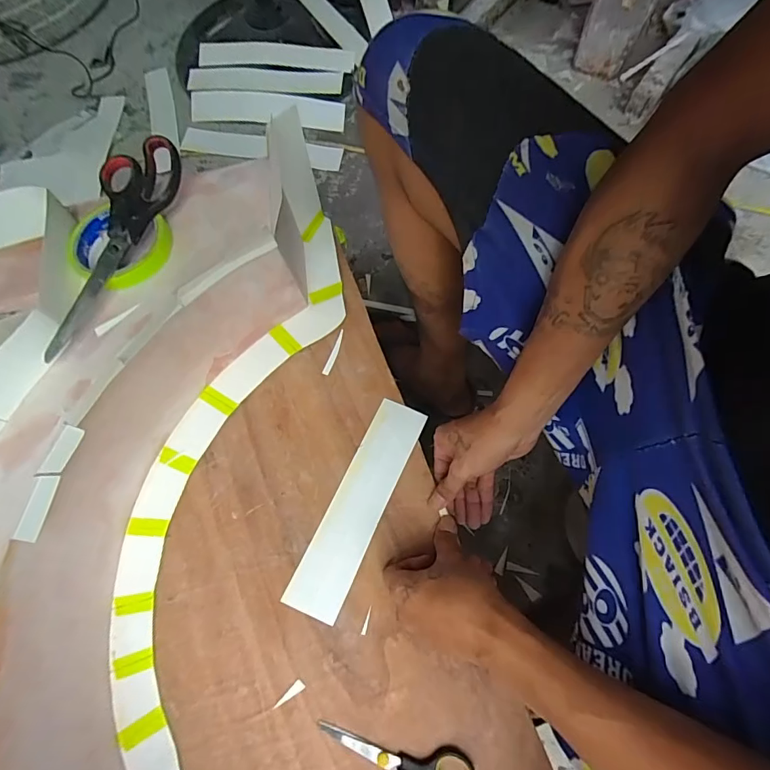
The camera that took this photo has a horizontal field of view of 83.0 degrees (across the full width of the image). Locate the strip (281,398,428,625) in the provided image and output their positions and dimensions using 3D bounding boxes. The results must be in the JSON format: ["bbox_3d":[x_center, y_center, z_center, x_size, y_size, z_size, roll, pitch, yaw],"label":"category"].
[{"bbox_3d":[-0.027,0.125,0.464,0.055,0.006,0.231,24,72,10],"label":"strip"}]

